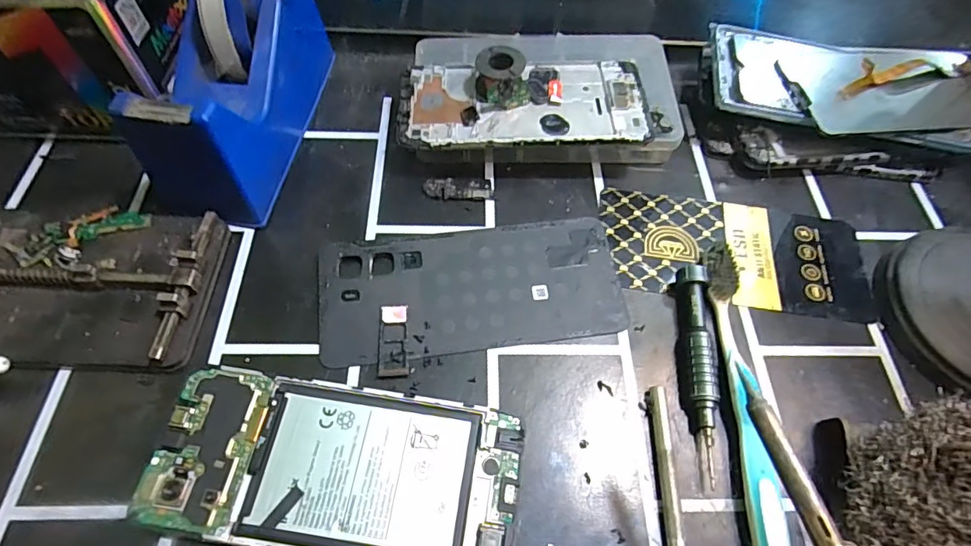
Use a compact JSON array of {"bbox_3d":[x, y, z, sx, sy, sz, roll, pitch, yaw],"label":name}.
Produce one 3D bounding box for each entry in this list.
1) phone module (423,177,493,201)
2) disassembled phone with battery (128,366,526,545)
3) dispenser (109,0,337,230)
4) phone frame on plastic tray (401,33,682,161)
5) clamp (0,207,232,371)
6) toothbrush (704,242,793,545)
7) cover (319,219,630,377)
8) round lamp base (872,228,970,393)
[{"bbox_3d":[-0.017,-0.053,0.316,0.042,0.004,0.017,-1,61,-4],"label":"phone module"},{"bbox_3d":[-0.066,0.088,0.229,0.160,0.009,0.072,8,60,2],"label":"disassembled phone with battery"},{"bbox_3d":[-0.146,-0.118,0.293,0.060,0.097,0.156,9,60,2],"label":"dispenser"},{"bbox_3d":[0.034,-0.120,0.333,0.178,0.044,0.107,-1,60,-3],"label":"phone frame on plastic tray"},{"bbox_3d":[-0.213,0.003,0.264,0.132,0.022,0.089,3,60,-1],"label":"clamp"},{"bbox_3d":[0.127,0.068,0.246,0.013,0.018,0.184,4,60,-1],"label":"toothbrush"},{"bbox_3d":[-0.006,0.009,0.280,0.164,0.005,0.075,-5,61,-6],"label":"cover"},{"bbox_3d":[0.267,0.020,0.271,0.093,0.032,0.093,1,60,-2],"label":"round lamp base"}]

